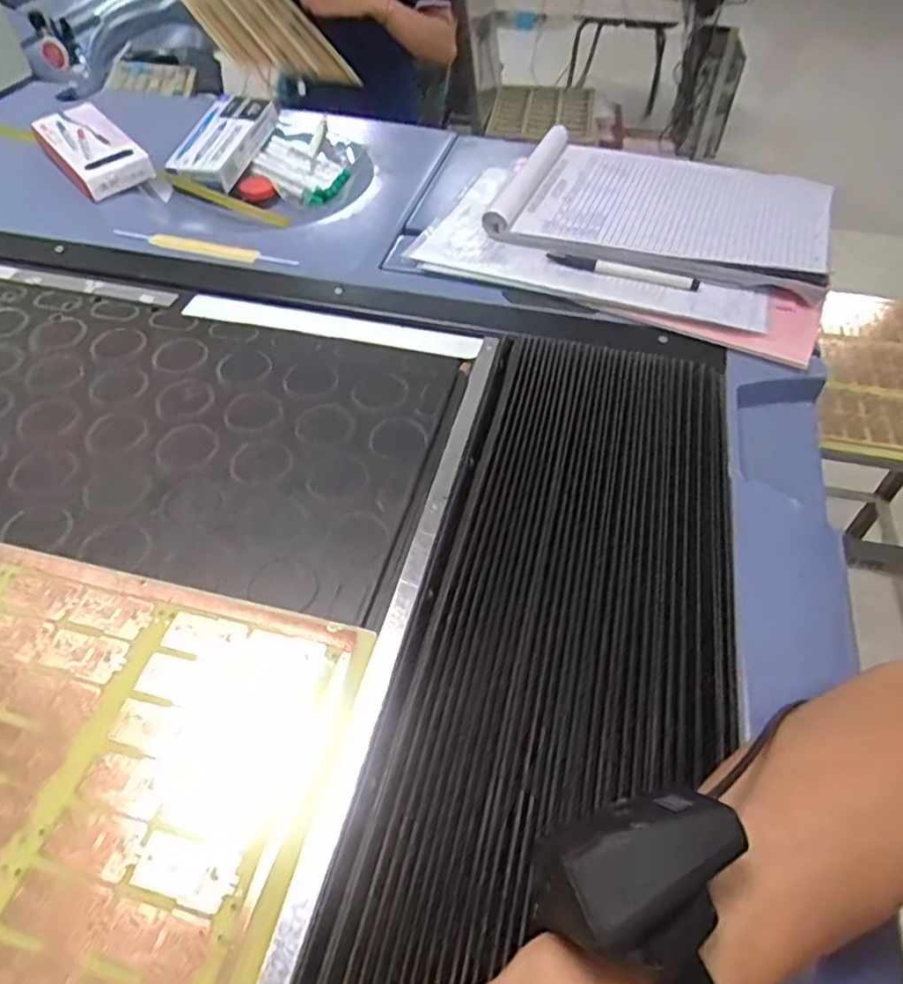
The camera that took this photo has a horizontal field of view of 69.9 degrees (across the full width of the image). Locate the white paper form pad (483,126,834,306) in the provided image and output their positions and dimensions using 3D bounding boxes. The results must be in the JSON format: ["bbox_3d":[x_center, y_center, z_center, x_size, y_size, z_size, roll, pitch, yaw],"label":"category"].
[{"bbox_3d":[0.216,-0.282,0.641,0.307,0.034,0.248,17,51,12],"label":"white paper form pad"}]

